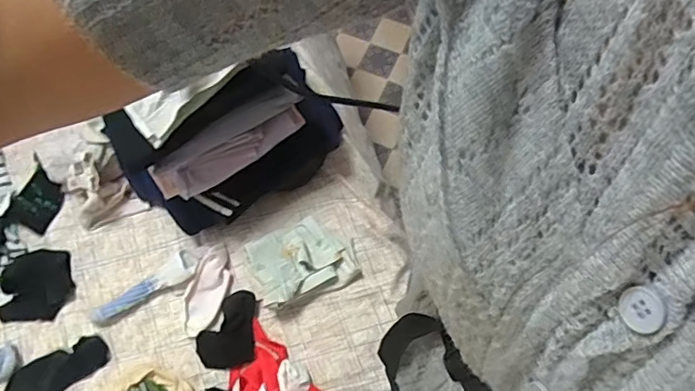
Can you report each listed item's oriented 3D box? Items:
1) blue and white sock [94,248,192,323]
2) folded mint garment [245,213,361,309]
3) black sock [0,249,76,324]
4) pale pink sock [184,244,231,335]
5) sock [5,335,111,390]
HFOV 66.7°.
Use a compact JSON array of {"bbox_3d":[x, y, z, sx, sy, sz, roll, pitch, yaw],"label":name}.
[{"bbox_3d":[-0.339,0.150,0.868,0.183,0.033,0.044,-27,70,-7],"label":"blue and white sock"},{"bbox_3d":[-0.076,0.104,0.867,0.161,0.063,0.125,-23,70,-6],"label":"folded mint garment"},{"bbox_3d":[-0.526,0.147,0.885,0.117,0.031,0.118,-6,69,1],"label":"black sock"},{"bbox_3d":[-0.229,0.155,0.869,0.061,0.020,0.145,15,83,9],"label":"pale pink sock"},{"bbox_3d":[-0.469,0.283,0.849,0.166,0.009,0.072,-30,71,-8],"label":"sock"}]

